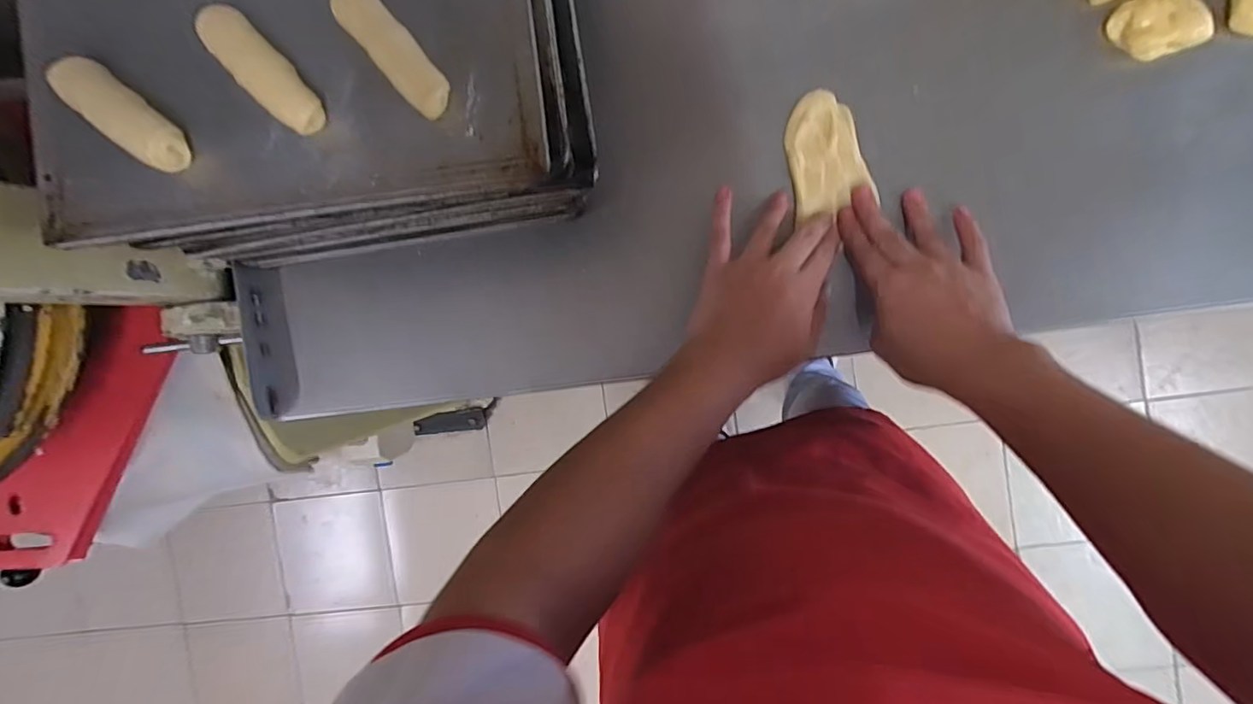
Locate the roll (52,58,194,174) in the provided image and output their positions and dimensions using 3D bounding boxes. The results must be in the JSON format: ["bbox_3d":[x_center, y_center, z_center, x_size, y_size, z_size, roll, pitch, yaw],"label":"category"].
[{"bbox_3d":[-0.314,-0.149,0.352,0.092,0.022,0.030,36,95,4],"label":"roll"}]

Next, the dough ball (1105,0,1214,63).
[{"bbox_3d":[0.418,-0.257,0.445,0.058,0.028,0.048,-16,90,7],"label":"dough ball"}]

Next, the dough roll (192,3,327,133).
[{"bbox_3d":[-0.223,-0.172,0.344,0.026,0.018,0.093,-44,87,6],"label":"dough roll"}]

